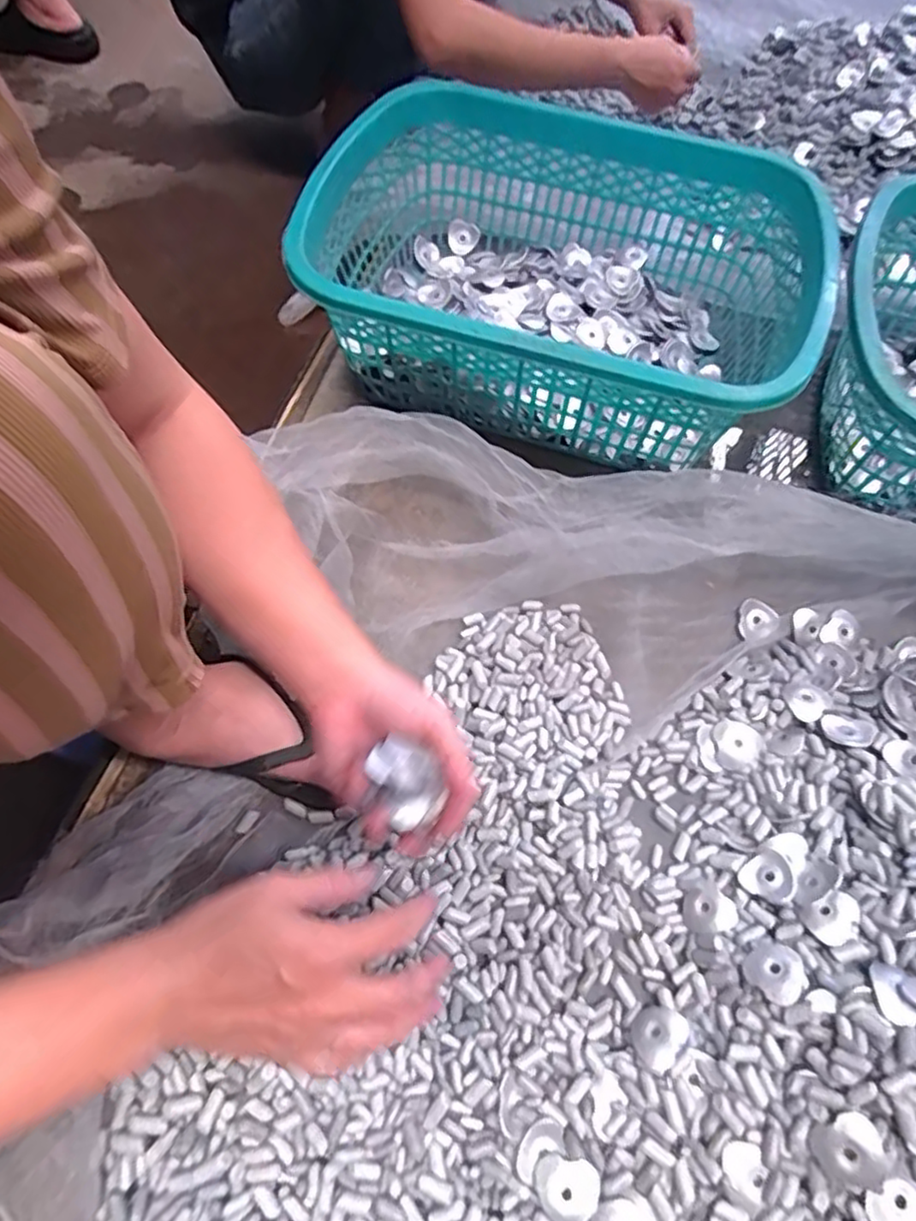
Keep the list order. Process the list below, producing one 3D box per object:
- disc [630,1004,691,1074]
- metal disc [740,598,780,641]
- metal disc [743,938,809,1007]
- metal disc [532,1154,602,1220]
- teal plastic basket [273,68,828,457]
[{"bbox_3d":[0.129,0.275,0.431,0.032,0.007,0.037,24,57,39],"label":"disc"},{"bbox_3d":[0.260,0.009,0.575,0.031,0.004,0.036,2,77,11],"label":"metal disc"},{"bbox_3d":[0.203,0.228,0.423,0.033,0.008,0.036,-16,34,11],"label":"metal disc"},{"bbox_3d":[0.064,0.344,0.394,0.038,0.007,0.032,6,61,3],"label":"metal disc"},{"bbox_3d":[0.096,-0.310,0.647,0.441,0.162,0.333,16,62,8],"label":"teal plastic basket"}]

